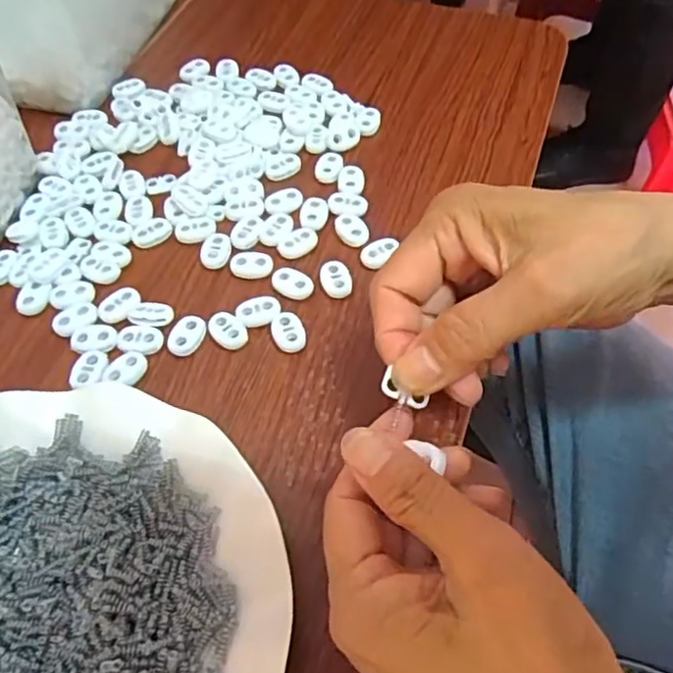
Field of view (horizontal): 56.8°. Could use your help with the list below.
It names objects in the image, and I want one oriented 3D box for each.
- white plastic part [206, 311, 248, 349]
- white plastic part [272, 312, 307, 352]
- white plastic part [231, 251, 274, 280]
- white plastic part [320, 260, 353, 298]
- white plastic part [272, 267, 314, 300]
[{"bbox_3d":[-0.054,-0.003,0.311,0.016,0.006,0.021,-39,63,-22],"label":"white plastic part"},{"bbox_3d":[-0.024,-0.003,0.309,0.015,0.004,0.023,-23,59,-13],"label":"white plastic part"},{"bbox_3d":[-0.045,-0.039,0.334,0.022,0.006,0.015,10,57,8],"label":"white plastic part"},{"bbox_3d":[0.000,-0.030,0.326,0.015,0.005,0.021,-14,57,-8],"label":"white plastic part"},{"bbox_3d":[-0.023,-0.028,0.325,0.022,0.007,0.014,18,59,13],"label":"white plastic part"}]

